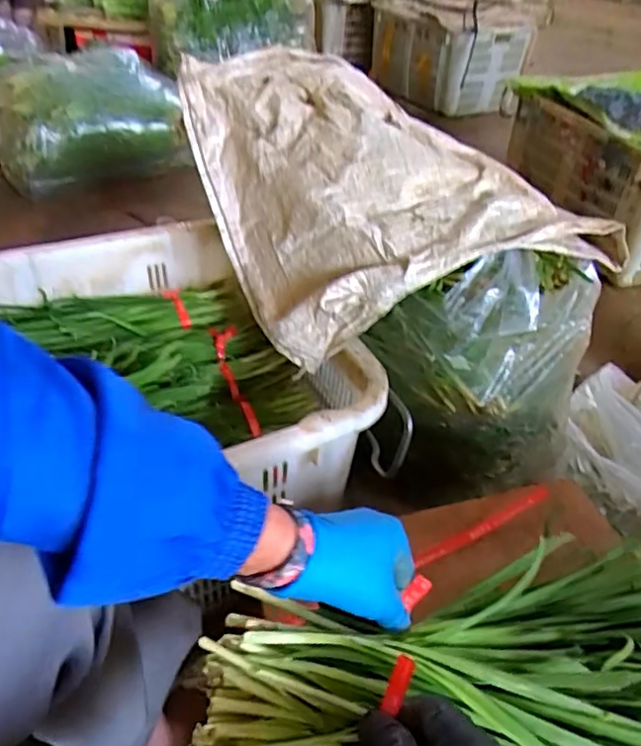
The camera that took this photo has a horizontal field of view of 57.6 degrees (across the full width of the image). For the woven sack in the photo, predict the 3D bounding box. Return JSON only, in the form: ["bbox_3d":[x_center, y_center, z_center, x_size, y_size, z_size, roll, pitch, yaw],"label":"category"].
[{"bbox_3d":[0.064,-0.257,0.817,0.442,0.219,0.505,-8,42,-14],"label":"woven sack"}]

